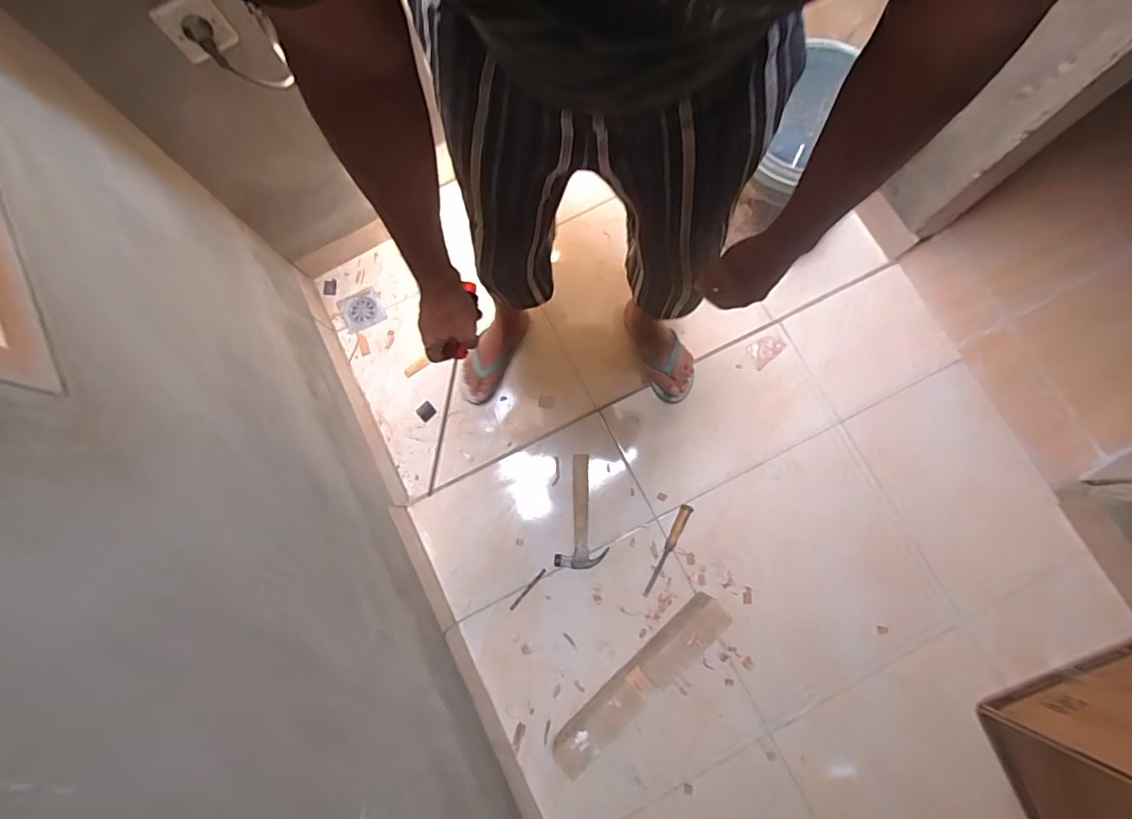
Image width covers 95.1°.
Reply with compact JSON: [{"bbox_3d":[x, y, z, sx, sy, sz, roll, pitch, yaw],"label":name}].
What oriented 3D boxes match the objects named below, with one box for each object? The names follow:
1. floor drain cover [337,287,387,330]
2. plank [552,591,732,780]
[{"bbox_3d":[-0.532,-0.259,1.349,0.100,0.007,0.106,-29,79,-5],"label":"floor drain cover"},{"bbox_3d":[0.154,0.553,1.052,0.436,0.121,0.078,-41,81,-9],"label":"plank"}]

